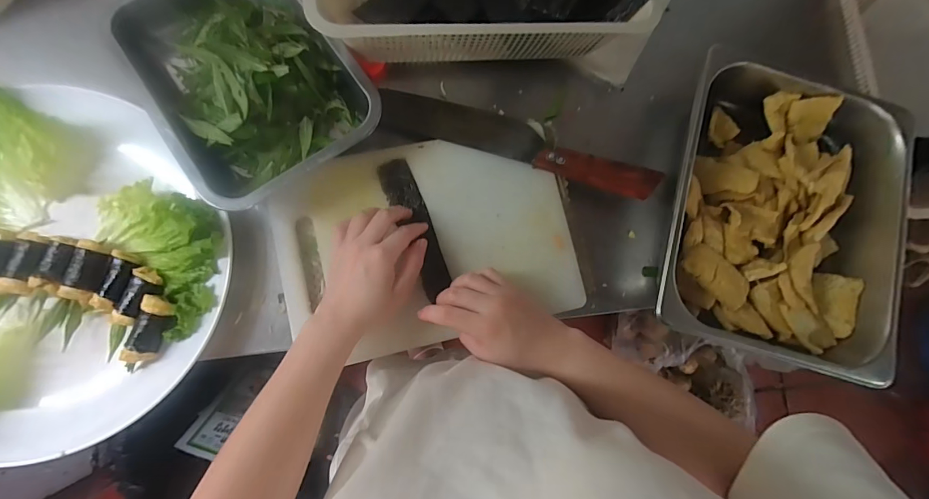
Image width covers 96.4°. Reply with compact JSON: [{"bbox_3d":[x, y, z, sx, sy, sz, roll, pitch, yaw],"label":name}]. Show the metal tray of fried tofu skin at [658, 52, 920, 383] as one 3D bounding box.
[{"bbox_3d":[0.360,-0.037,0.476,0.281,0.073,0.310,17,81,-4],"label":"metal tray of fried tofu skin"}]

